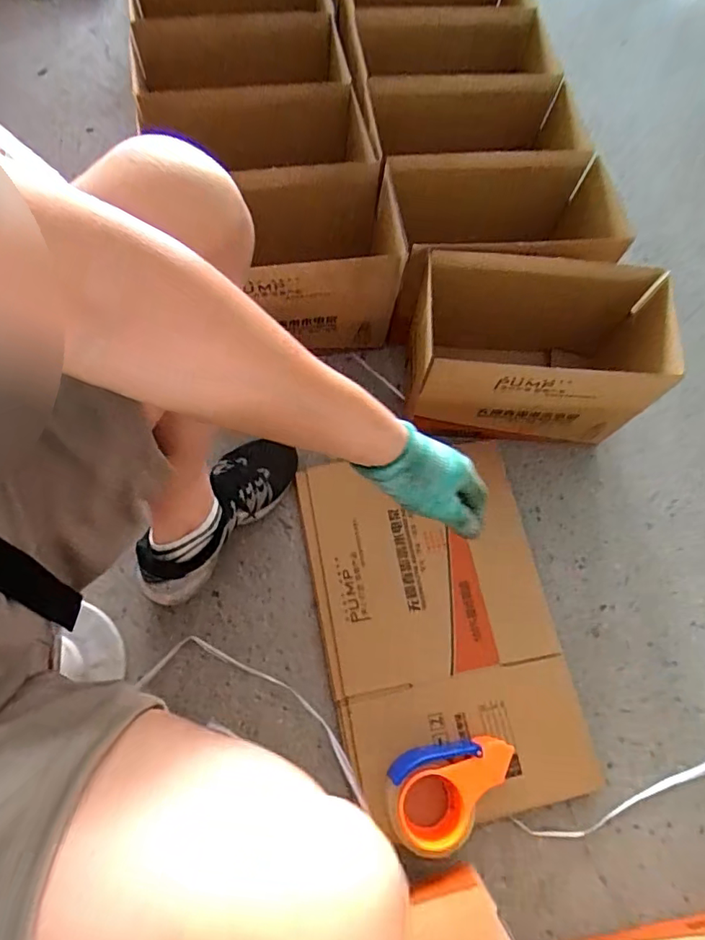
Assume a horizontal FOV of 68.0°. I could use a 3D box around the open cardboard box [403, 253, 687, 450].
[{"bbox_3d":[0.270,-0.173,0.819,0.360,0.231,0.199,1,70,-4],"label":"open cardboard box"}]

